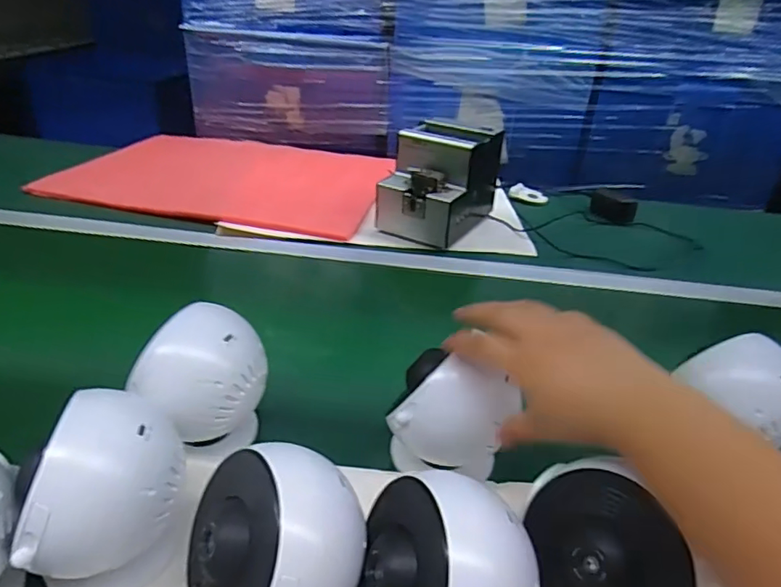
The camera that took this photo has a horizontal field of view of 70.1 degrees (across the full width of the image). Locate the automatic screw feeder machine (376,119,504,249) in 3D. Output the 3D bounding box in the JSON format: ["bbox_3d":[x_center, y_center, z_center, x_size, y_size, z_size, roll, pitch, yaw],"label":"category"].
[{"bbox_3d":[0.078,-0.174,0.873,0.127,0.150,0.180,20,34,24],"label":"automatic screw feeder machine"}]

